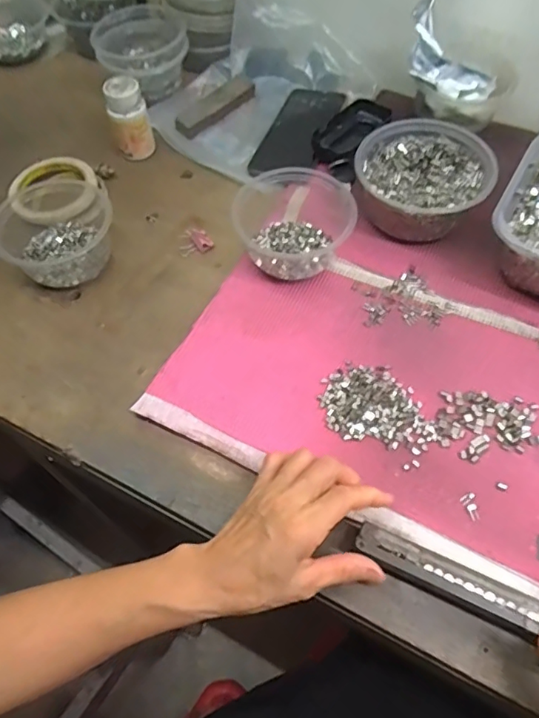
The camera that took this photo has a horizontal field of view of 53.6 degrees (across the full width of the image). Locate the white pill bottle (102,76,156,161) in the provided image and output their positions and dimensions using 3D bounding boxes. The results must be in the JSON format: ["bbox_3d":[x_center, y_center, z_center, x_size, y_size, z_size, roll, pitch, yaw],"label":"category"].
[{"bbox_3d":[-0.164,-0.281,0.626,0.044,0.082,0.040,-20,60,-10],"label":"white pill bottle"}]

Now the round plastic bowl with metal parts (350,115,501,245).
[{"bbox_3d":[0.158,-0.187,0.559,0.131,0.056,0.139,-1,58,1],"label":"round plastic bowl with metal parts"}]

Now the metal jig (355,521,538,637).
[{"bbox_3d":[0.136,0.158,0.372,0.155,0.013,0.021,21,64,14],"label":"metal jig"}]

